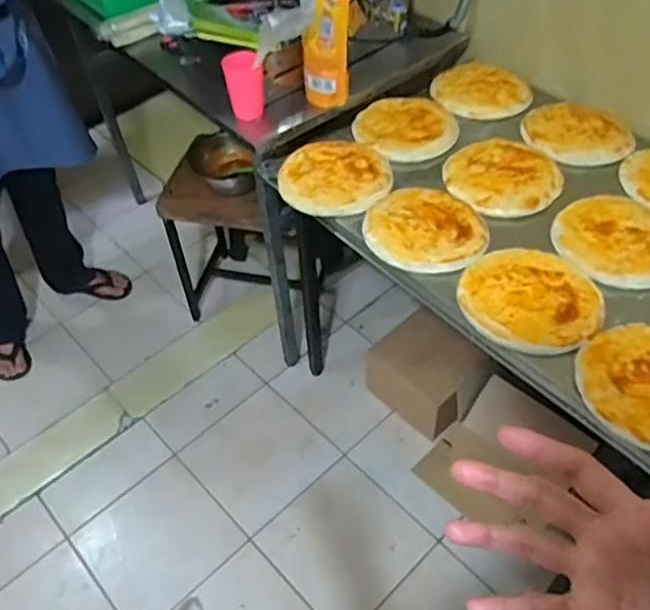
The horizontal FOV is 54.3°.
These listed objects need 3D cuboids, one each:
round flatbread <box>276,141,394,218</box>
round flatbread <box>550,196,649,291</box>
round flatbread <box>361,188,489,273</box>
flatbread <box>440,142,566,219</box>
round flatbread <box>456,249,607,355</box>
[{"bbox_3d":[0.027,-0.238,1.165,0.197,0.033,0.195,-1,49,1],"label":"round flatbread"},{"bbox_3d":[0.481,-0.102,1.009,0.187,0.027,0.188,-1,49,1],"label":"round flatbread"},{"bbox_3d":[0.167,-0.129,1.050,0.195,0.018,0.198,-1,49,1],"label":"round flatbread"},{"bbox_3d":[0.324,-0.233,1.138,0.203,0.020,0.183,-7,49,-4],"label":"flatbread"},{"bbox_3d":[0.309,-0.017,0.939,0.207,0.025,0.198,-1,49,1],"label":"round flatbread"}]

